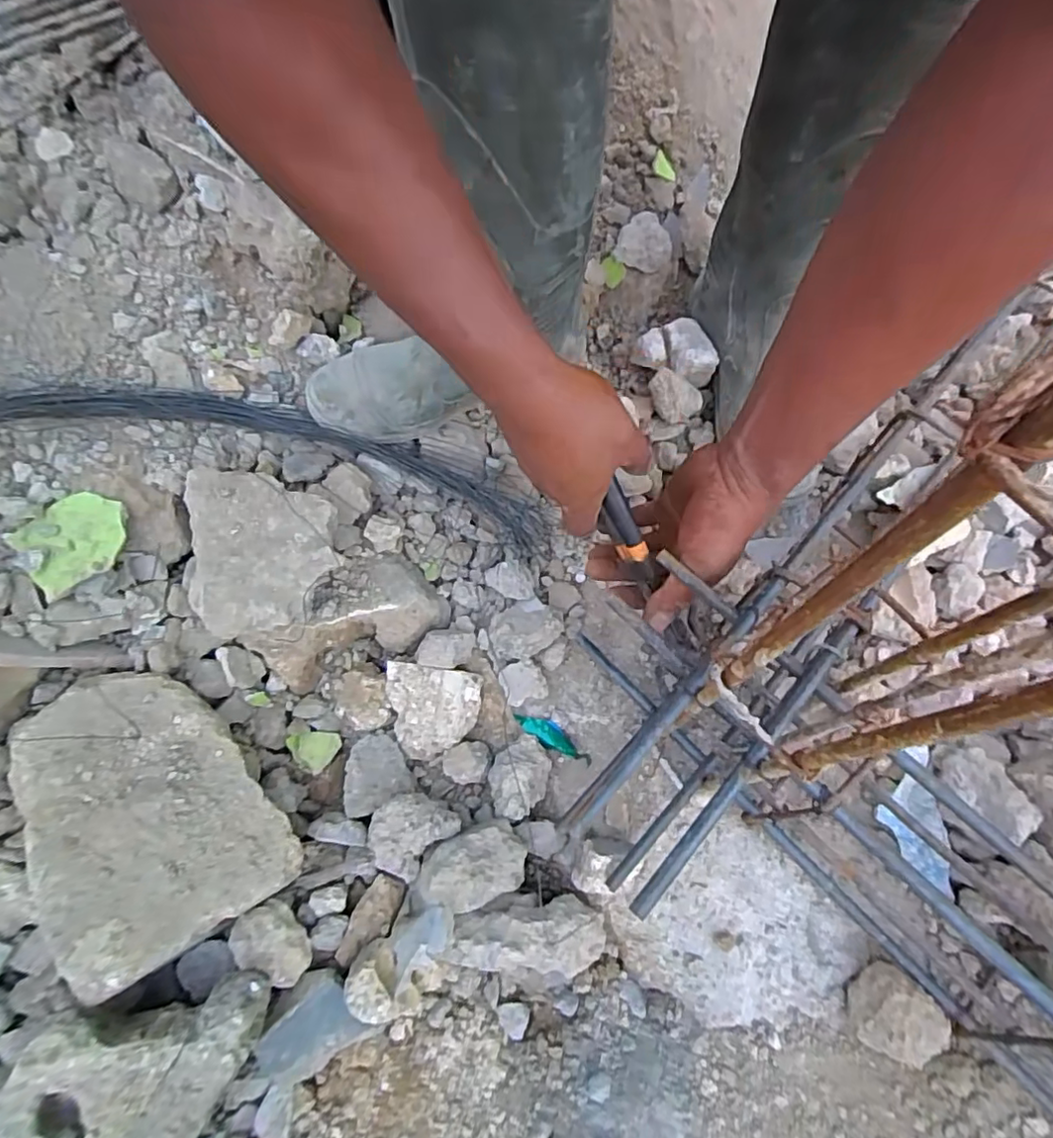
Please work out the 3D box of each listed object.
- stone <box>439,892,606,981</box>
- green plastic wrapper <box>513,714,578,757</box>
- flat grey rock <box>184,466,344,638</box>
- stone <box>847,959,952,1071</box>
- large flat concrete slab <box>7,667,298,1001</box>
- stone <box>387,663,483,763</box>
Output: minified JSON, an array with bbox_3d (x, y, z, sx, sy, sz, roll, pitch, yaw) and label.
[{"bbox_3d":[0.001,0.253,0.406,0.108,0.034,0.047,0,62,2],"label":"stone"},{"bbox_3d":[0.017,0.138,0.495,0.059,0.008,0.019,27,66,15],"label":"green plastic wrapper"},{"bbox_3d":[-0.203,-0.020,0.447,0.107,0.031,0.130,-9,62,-3],"label":"flat grey rock"},{"bbox_3d":[0.247,0.300,0.392,0.051,0.040,0.049,39,70,19],"label":"stone"},{"bbox_3d":[-0.264,0.157,0.392,0.133,0.043,0.202,-38,68,-17],"label":"large flat concrete slab"},{"bbox_3d":[-0.077,0.113,0.501,0.076,0.020,0.081,2,82,-17],"label":"stone"}]

